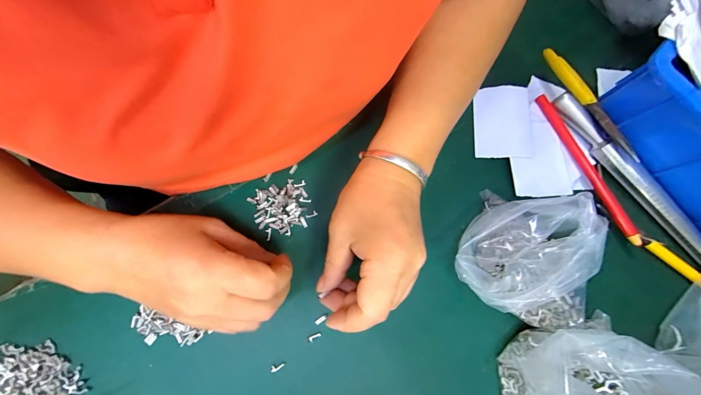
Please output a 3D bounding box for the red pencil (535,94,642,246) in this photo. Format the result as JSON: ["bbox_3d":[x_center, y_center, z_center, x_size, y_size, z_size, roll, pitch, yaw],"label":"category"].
[{"bbox_3d":[0.220,-0.030,0.281,0.009,0.013,0.156,-23,78,-6],"label":"red pencil"}]

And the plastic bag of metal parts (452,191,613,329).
[{"bbox_3d":[0.147,0.046,0.248,0.105,0.052,0.100,22,77,4],"label":"plastic bag of metal parts"}]

